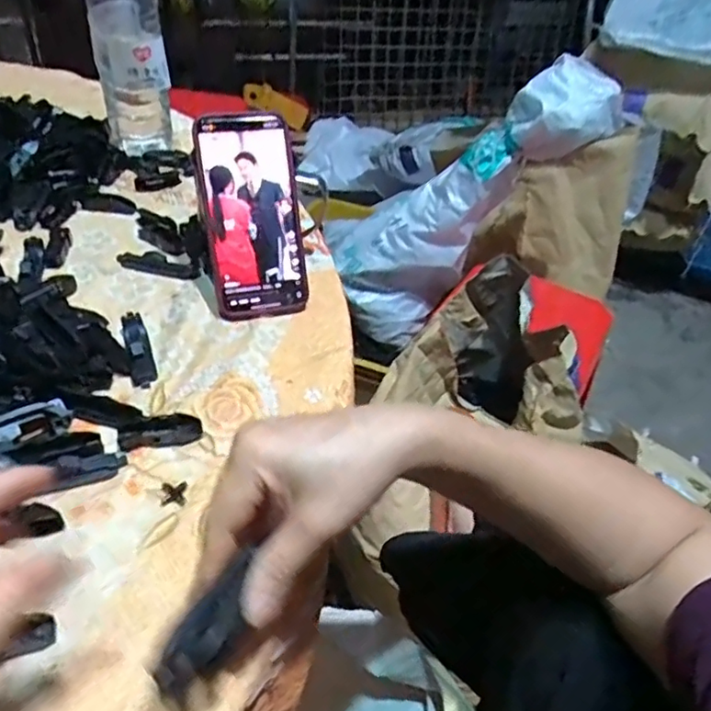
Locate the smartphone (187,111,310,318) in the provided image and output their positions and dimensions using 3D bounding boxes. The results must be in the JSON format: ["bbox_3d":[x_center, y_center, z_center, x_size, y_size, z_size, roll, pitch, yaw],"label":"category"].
[{"bbox_3d":[-0.084,-0.114,0.491,0.079,0.162,0.018,-11,12,-18],"label":"smartphone"}]

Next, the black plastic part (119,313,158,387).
[{"bbox_3d":[-0.165,-0.007,0.452,0.017,0.013,0.073,-14,48,-20],"label":"black plastic part"}]

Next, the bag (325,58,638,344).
[{"bbox_3d":[0.172,-0.269,1.027,0.241,0.579,0.179,34,44,-13],"label":"bag"}]

